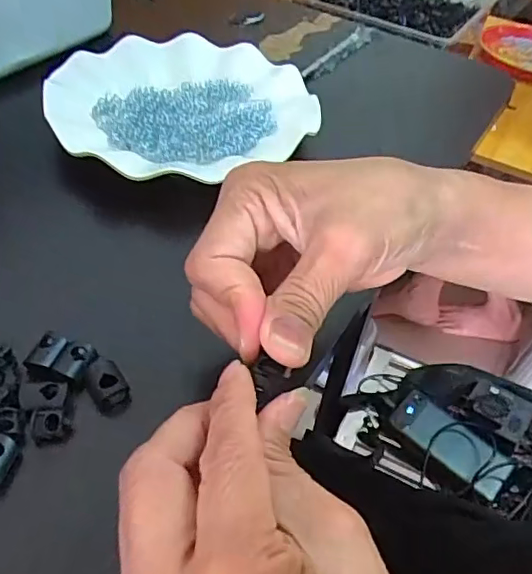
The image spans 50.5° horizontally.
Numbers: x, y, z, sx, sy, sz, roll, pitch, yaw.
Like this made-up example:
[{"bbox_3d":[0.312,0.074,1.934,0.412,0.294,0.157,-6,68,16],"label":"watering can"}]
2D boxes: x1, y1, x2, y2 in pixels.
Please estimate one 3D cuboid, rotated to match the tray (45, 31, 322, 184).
[{"bbox_3d":[-0.061,-0.135,0.411,0.181,0.021,0.168,-16,52,-21],"label":"tray"}]

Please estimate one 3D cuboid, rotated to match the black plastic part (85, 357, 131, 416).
[{"bbox_3d":[-0.073,0.046,0.258,0.015,0.017,0.022,-21,53,-24],"label":"black plastic part"}]

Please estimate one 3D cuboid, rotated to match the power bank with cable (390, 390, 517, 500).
[{"bbox_3d":[0.234,0.193,0.711,0.150,0.022,0.060,35,76,20],"label":"power bank with cable"}]

